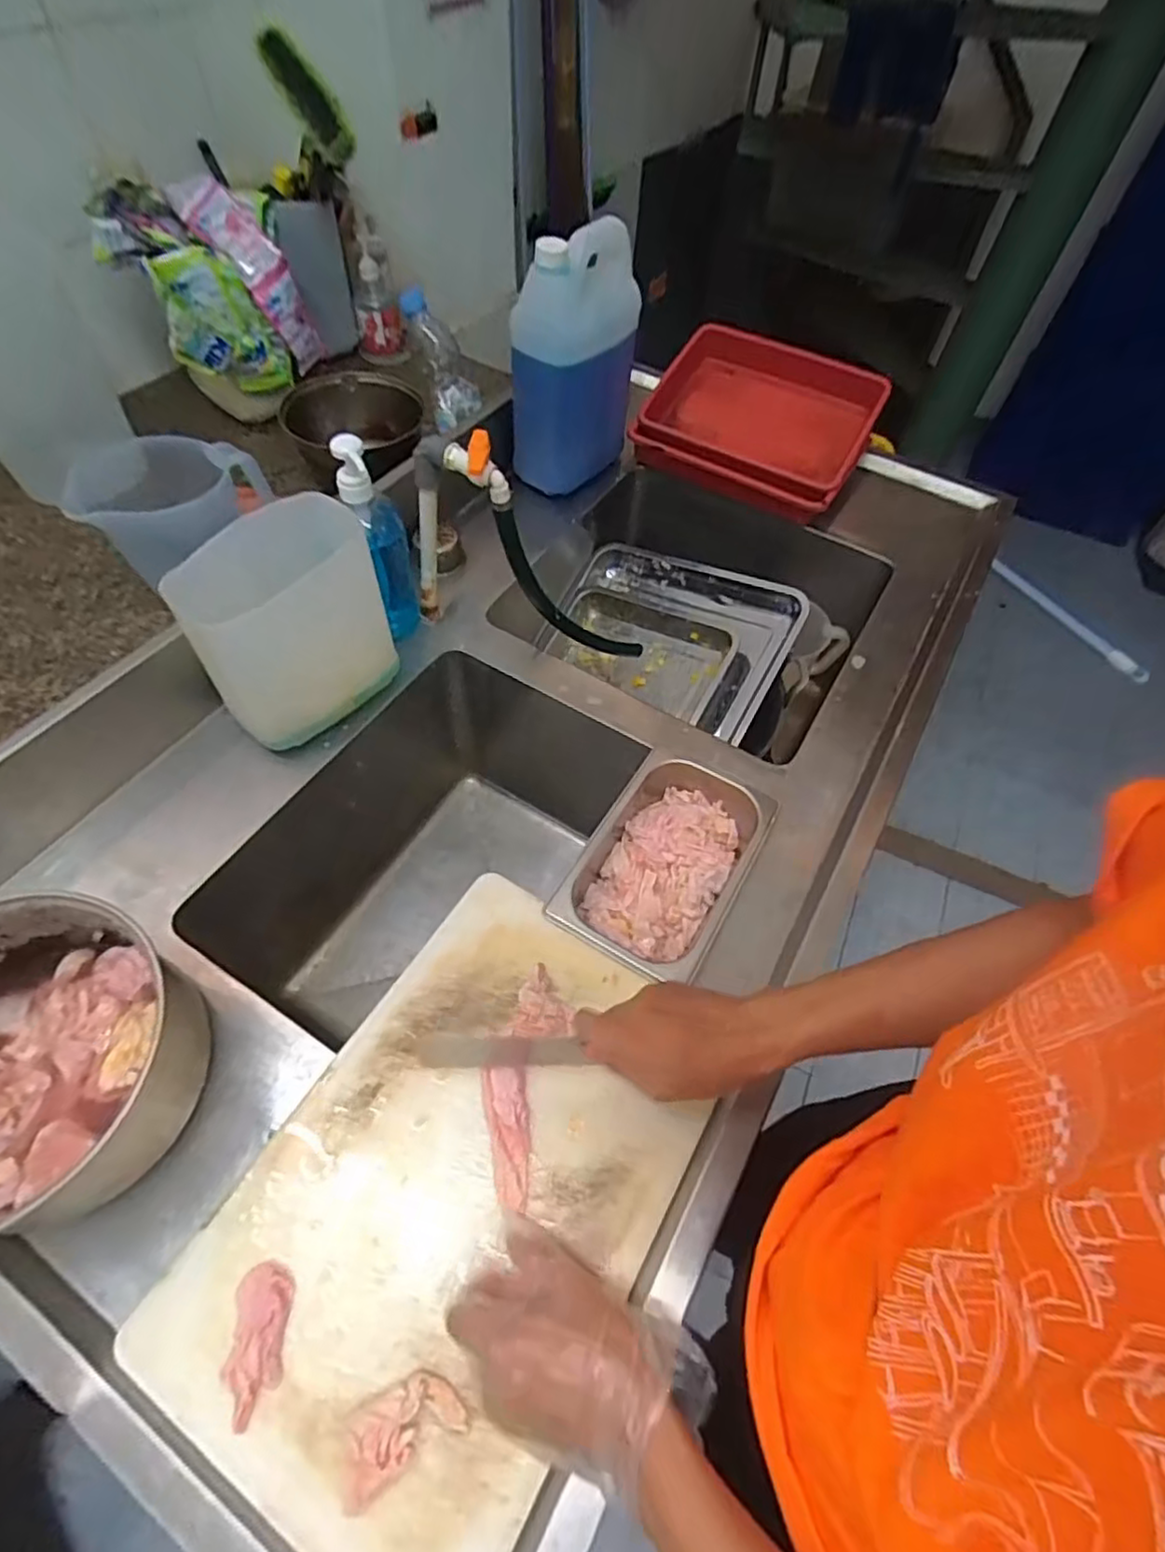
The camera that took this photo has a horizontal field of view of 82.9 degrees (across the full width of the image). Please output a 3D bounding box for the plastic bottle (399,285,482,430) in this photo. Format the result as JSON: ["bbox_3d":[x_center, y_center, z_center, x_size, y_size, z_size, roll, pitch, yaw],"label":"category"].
[{"bbox_3d":[-0.197,-0.594,0.937,0.070,0.160,0.095,-25,62,-19],"label":"plastic bottle"}]

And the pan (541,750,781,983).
[{"bbox_3d":[0.092,0.101,0.731,0.154,0.075,0.259,28,59,14],"label":"pan"}]

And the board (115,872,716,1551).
[{"bbox_3d":[-0.096,0.324,0.536,0.297,0.030,0.432,29,59,15],"label":"board"}]

